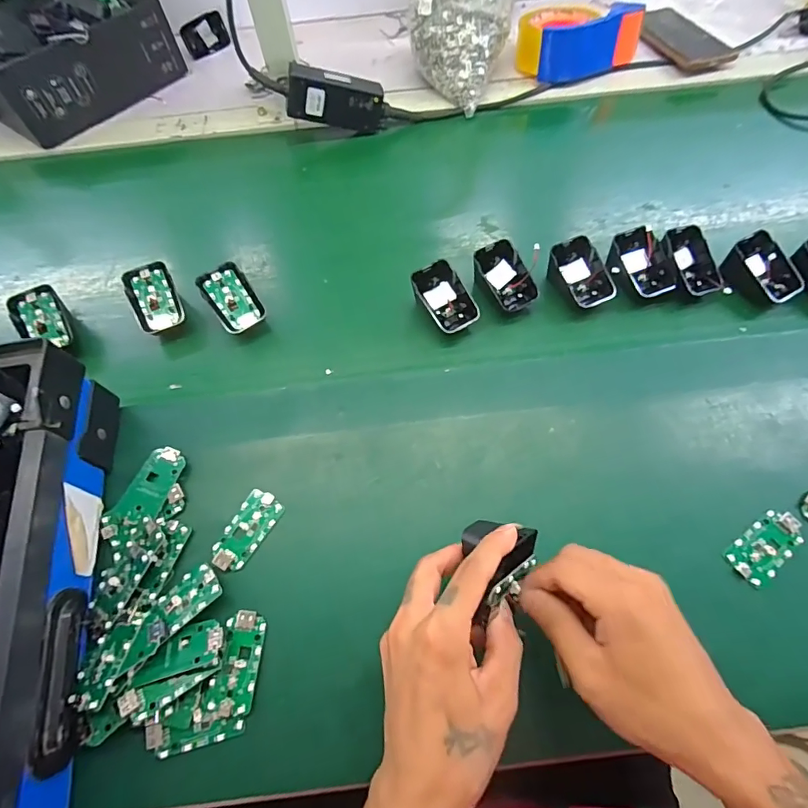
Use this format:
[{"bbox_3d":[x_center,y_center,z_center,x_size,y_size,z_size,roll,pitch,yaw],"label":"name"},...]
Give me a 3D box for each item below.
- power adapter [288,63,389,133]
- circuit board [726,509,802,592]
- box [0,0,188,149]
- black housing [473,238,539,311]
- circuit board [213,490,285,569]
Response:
[{"bbox_3d":[-0.079,-0.369,0.552,0.119,0.055,0.025,-2,60,-24],"label":"power adapter"},{"bbox_3d":[0.274,0.107,0.343,0.065,0.004,0.031,-35,67,-13],"label":"circuit board"},{"bbox_3d":[-0.454,-0.475,0.618,0.180,0.092,0.237,36,72,19],"label":"box"},{"bbox_3d":[0.099,-0.120,0.450,0.049,0.044,0.063,-27,65,-9],"label":"black housing"},{"bbox_3d":[-0.125,0.100,0.360,0.032,0.004,0.063,27,69,16],"label":"circuit board"}]

